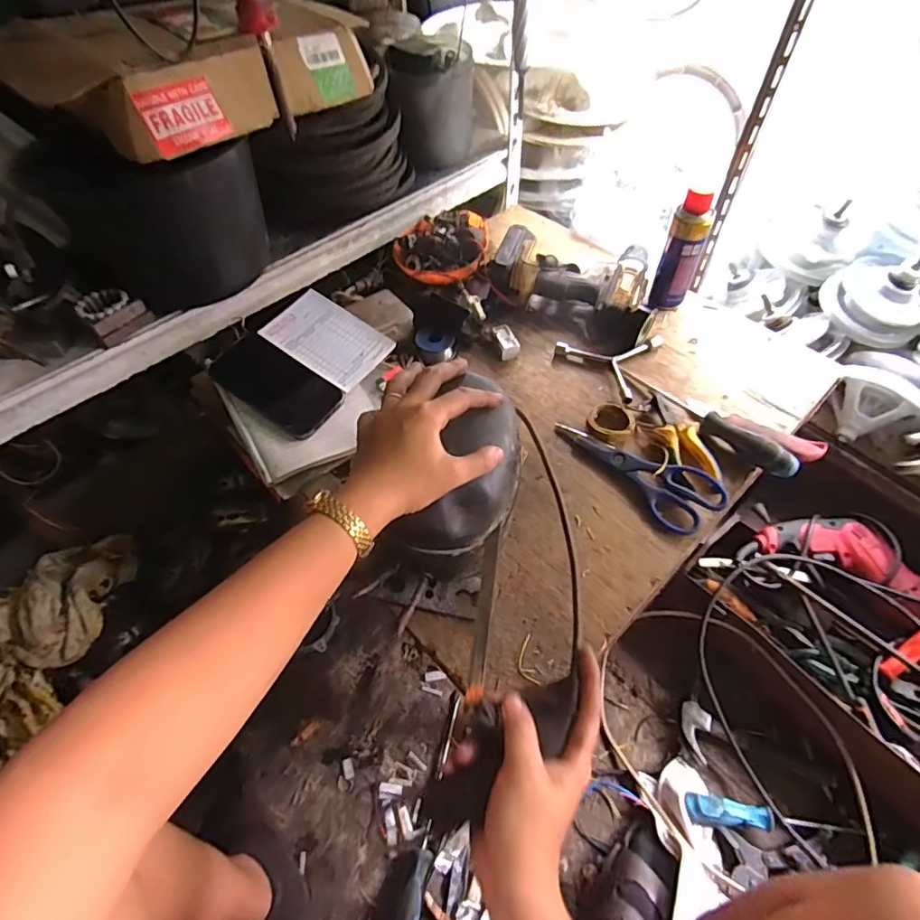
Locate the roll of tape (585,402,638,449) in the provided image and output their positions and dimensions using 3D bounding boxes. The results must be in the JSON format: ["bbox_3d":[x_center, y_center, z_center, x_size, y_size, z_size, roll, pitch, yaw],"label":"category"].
[{"bbox_3d":[0.191,-0.047,0.665,0.059,0.015,0.058,-1,55,2],"label":"roll of tape"}]

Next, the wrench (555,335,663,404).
[{"bbox_3d":[0.197,-0.141,0.734,0.124,0.021,0.132,25,60,18],"label":"wrench"}]

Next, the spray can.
[{"bbox_3d":[0.311,-0.290,0.746,0.049,0.155,0.049,-1,55,2],"label":"spray can"}]

